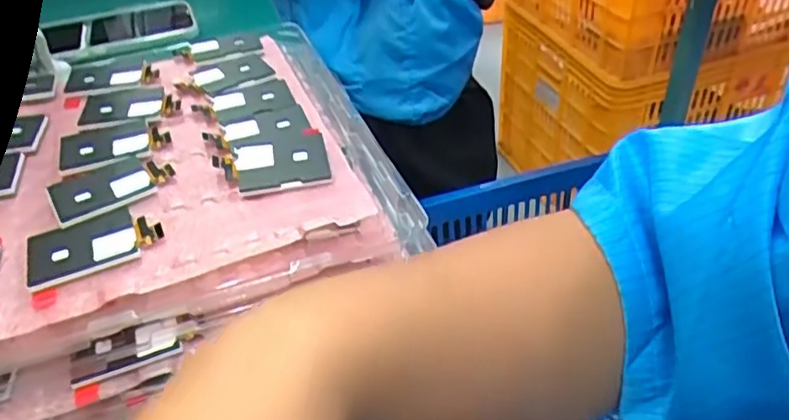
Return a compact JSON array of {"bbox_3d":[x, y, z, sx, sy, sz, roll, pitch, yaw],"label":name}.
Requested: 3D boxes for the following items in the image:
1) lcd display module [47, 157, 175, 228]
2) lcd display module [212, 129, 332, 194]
[{"bbox_3d":[-0.142,-0.013,0.324,0.056,0.004,0.039,-25,44,-23],"label":"lcd display module"},{"bbox_3d":[-0.063,-0.025,0.331,0.055,0.008,0.042,-10,40,-7],"label":"lcd display module"}]

